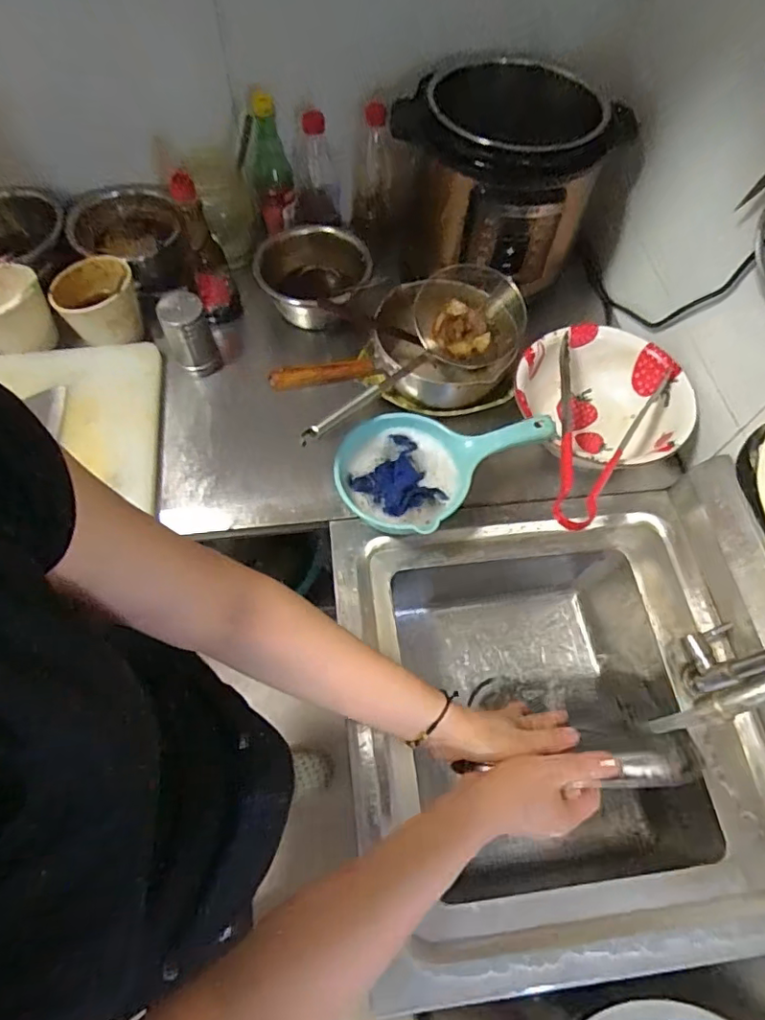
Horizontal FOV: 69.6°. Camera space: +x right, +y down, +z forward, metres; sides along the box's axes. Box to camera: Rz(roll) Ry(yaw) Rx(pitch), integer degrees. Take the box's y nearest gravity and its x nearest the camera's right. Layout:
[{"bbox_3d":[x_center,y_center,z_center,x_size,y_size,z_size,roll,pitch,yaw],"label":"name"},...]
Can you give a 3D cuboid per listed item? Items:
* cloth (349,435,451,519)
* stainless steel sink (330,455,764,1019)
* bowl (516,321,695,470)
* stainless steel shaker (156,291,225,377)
[{"bbox_3d":[0.012,-0.038,0.678,0.095,0.014,0.102,-23,65,-13],"label":"cloth"},{"bbox_3d":[0.212,0.233,0.656,0.490,0.270,0.488,-5,63,-5],"label":"stainless steel sink"},{"bbox_3d":[0.293,-0.140,0.759,0.220,0.101,0.220,1,62,-2],"label":"bowl"},{"bbox_3d":[-0.274,-0.245,0.784,0.060,0.122,0.050,-24,66,-14],"label":"stainless steel shaker"}]

